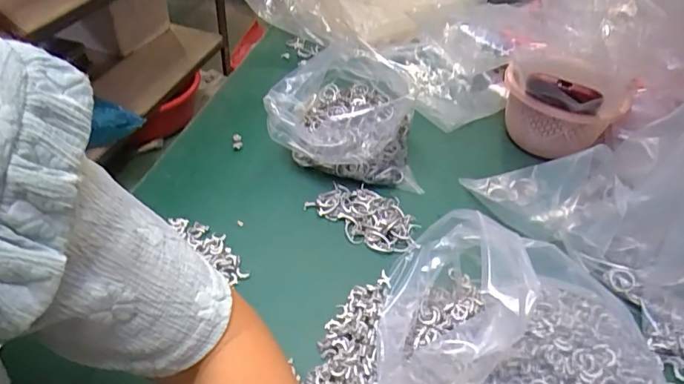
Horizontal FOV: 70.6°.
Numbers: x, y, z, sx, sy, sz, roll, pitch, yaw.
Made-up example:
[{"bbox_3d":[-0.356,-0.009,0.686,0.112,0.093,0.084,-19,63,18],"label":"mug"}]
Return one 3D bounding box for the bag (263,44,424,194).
[{"bbox_3d":[0.001,-0.094,0.561,0.160,0.120,0.135,2,43,-4],"label":"bag"}]

